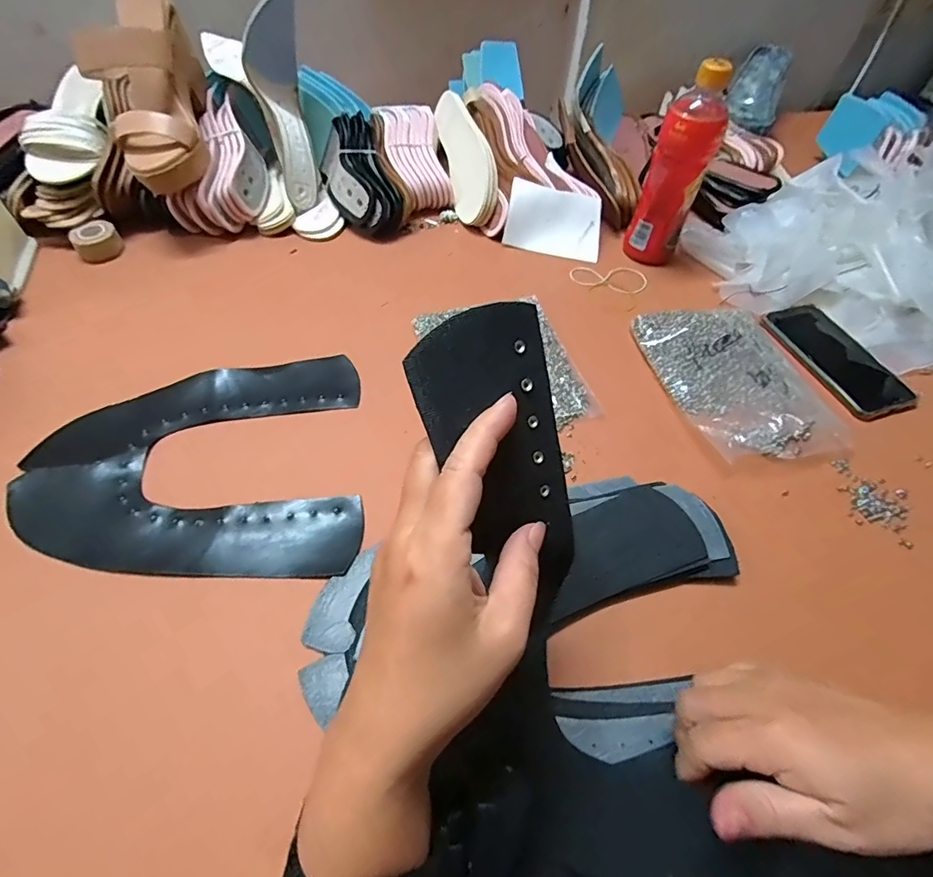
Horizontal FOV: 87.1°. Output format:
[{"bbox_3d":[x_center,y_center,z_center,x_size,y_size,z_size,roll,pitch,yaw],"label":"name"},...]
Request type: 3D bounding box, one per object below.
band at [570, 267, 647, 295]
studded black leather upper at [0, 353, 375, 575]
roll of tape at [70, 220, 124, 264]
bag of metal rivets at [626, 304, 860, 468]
[{"bbox_3d":[0.185,-0.201,0.622,0.103,0.004,0.050,-1,53,-4],"label":"band"},{"bbox_3d":[-0.233,0.021,0.427,0.274,0.021,0.230,-5,54,-7],"label":"studded black leather upper"},{"bbox_3d":[-0.458,-0.245,0.609,0.049,0.032,0.049,1,53,-2],"label":"roll of tape"},{"bbox_3d":[0.280,-0.070,0.509,0.146,0.029,0.204,-8,54,-9],"label":"bag of metal rivets"}]

